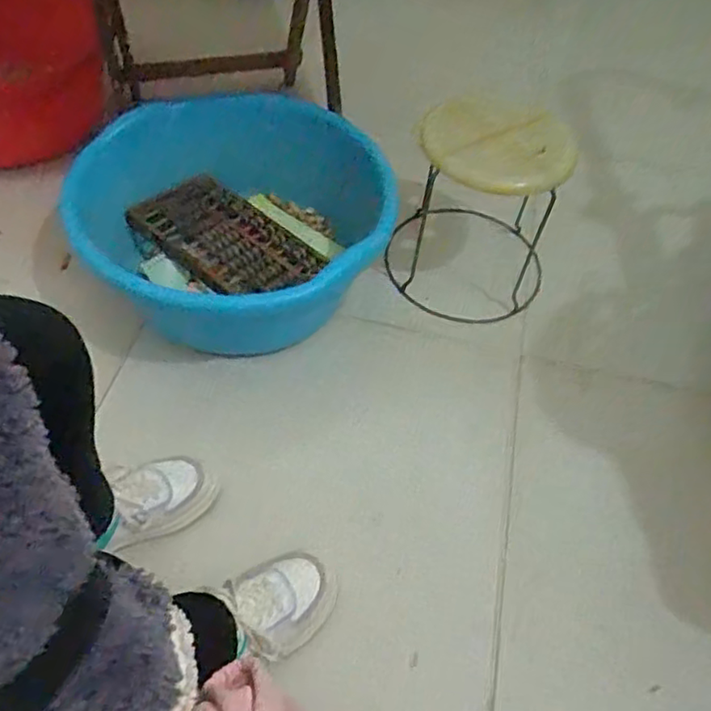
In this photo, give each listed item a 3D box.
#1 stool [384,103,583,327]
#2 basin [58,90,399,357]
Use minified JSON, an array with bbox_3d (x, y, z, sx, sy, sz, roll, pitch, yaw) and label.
[{"bbox_3d":[0.213,-0.240,1.076,0.265,0.299,0.238,15,52,6],"label":"stool"},{"bbox_3d":[-0.191,-0.210,1.053,0.496,0.224,0.395,28,55,15],"label":"basin"}]

